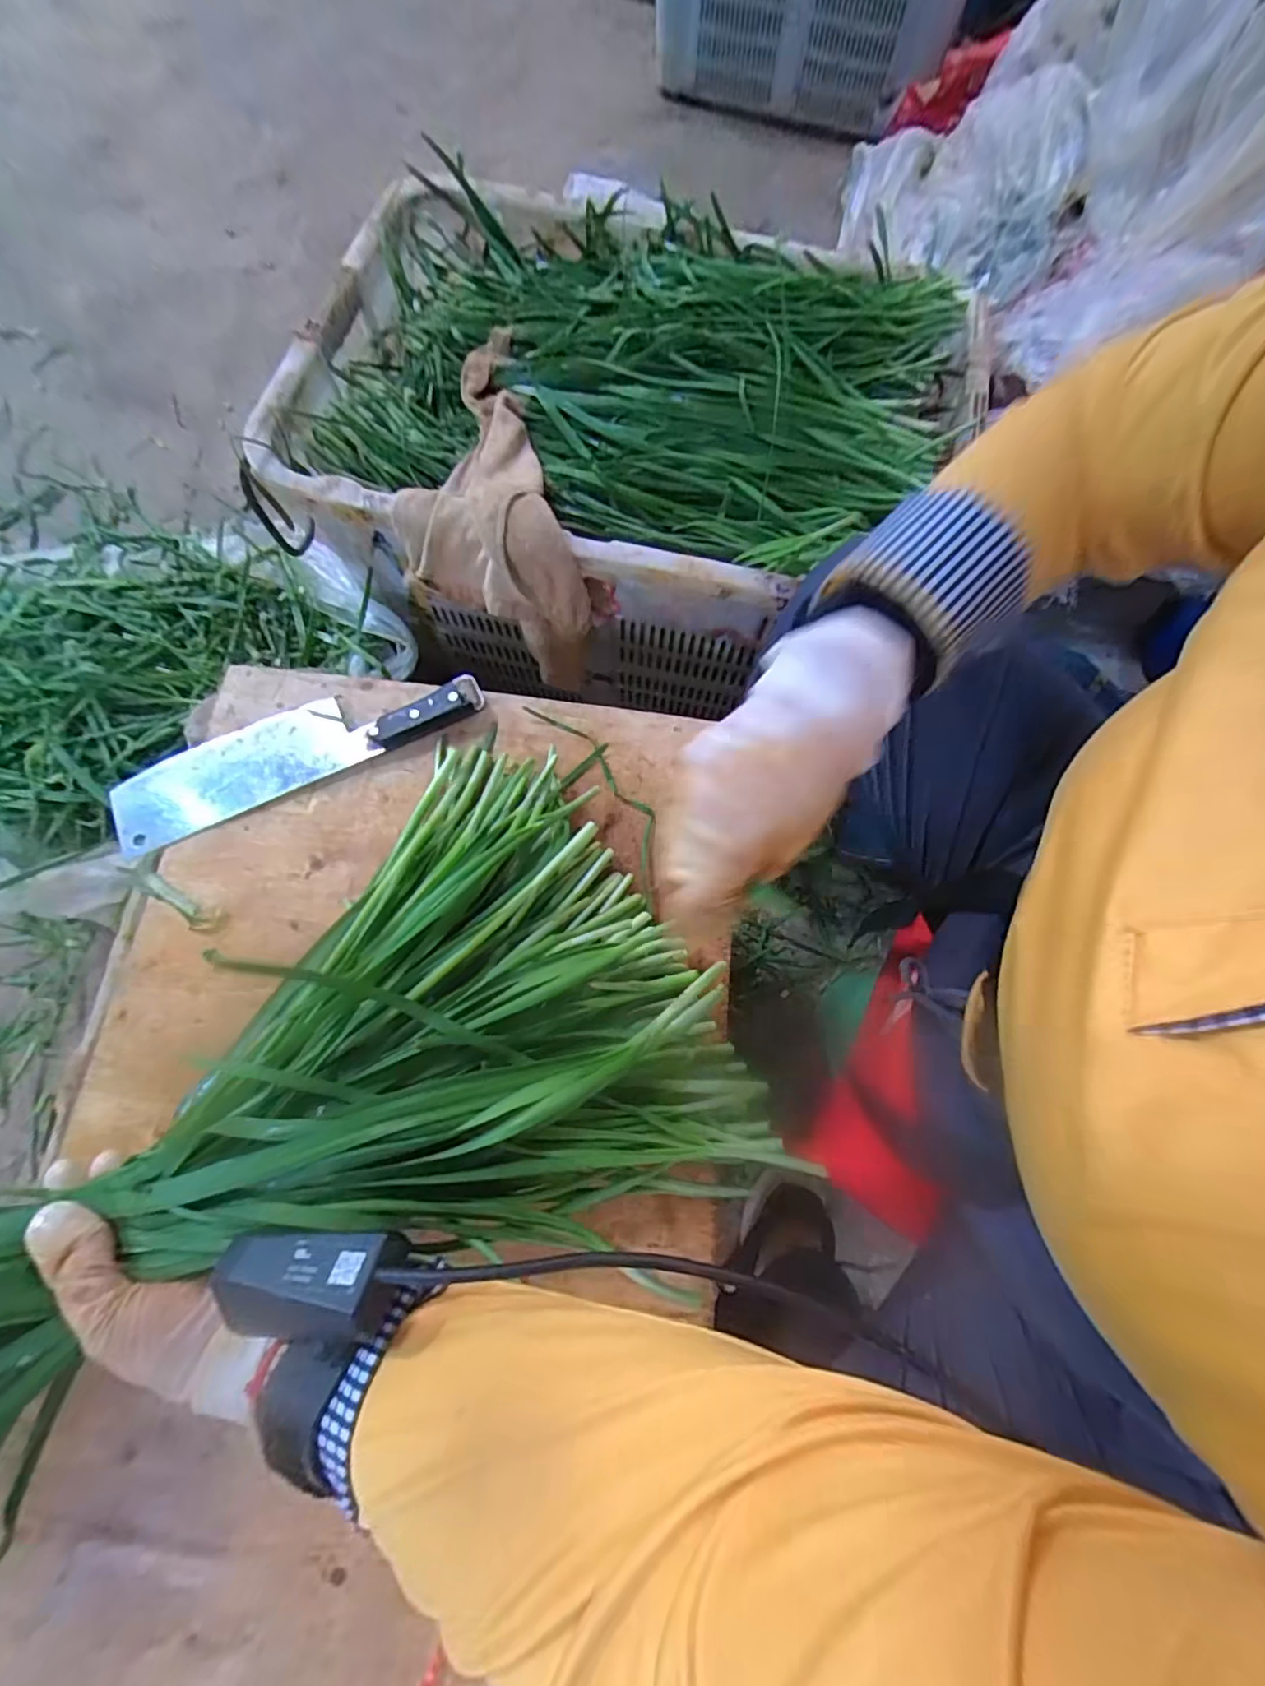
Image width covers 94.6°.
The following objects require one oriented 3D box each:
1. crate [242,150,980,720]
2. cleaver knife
[{"bbox_3d":[0.007,-0.427,0.682,0.631,0.274,0.451,9,73,0],"label":"crate"},{"bbox_3d":[-0.250,-0.073,0.431,0.274,0.016,0.065,-24,75,-7],"label":"cleaver knife"}]

